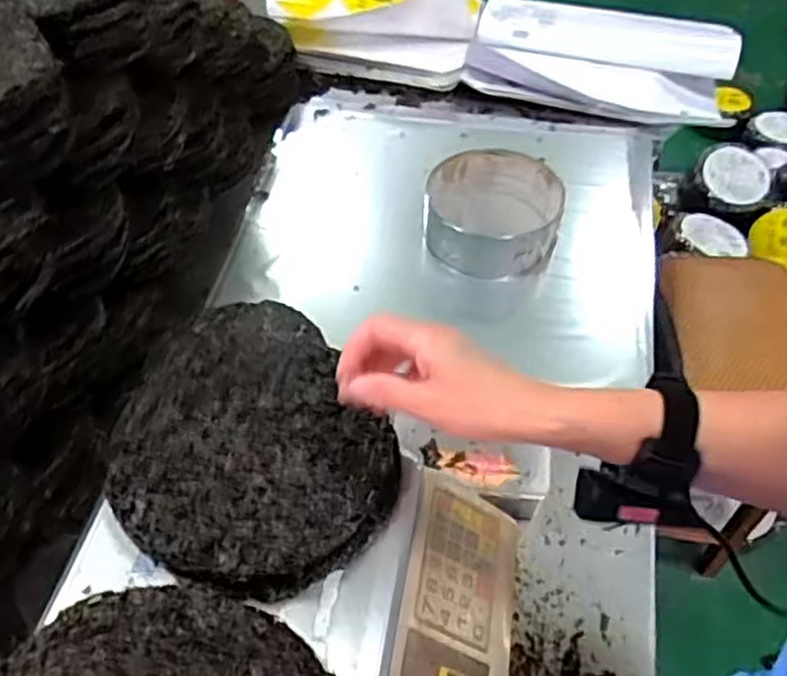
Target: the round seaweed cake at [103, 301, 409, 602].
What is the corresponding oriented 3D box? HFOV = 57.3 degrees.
[{"bbox_3d":[-0.112,0.079,0.544,0.193,0.035,0.228,-30,56,-23],"label":"round seaweed cake"}]

